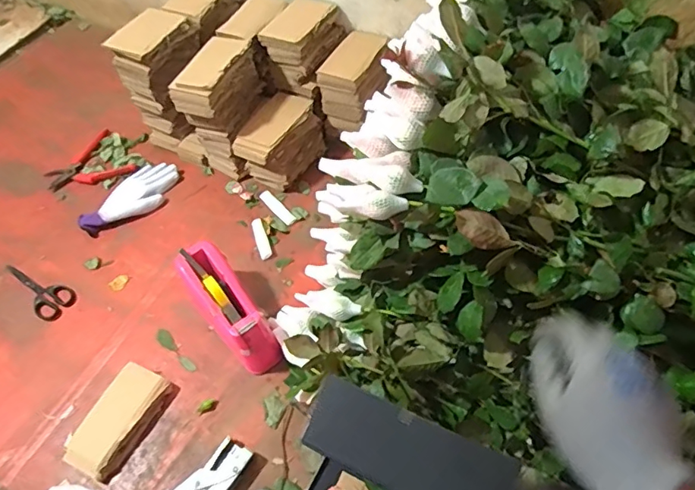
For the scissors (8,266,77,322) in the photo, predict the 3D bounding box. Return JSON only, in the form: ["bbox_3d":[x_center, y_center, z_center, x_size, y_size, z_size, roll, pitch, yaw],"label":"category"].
[{"bbox_3d":[-0.550,0.075,0.904,0.168,0.009,0.064,28,61,22],"label":"scissors"}]

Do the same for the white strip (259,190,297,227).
[{"bbox_3d":[-0.133,-0.070,0.975,0.026,0.010,0.096,-37,60,-21],"label":"white strip"}]

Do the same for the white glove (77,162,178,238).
[{"bbox_3d":[-0.418,-0.092,0.998,0.091,0.032,0.202,23,59,19],"label":"white glove"}]

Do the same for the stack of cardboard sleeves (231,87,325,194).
[{"bbox_3d":[-0.132,-0.201,0.999,0.111,0.110,0.163,27,60,21],"label":"stack of cardboard sleeves"}]

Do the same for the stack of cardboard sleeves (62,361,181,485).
[{"bbox_3d":[-0.331,0.251,0.741,0.091,0.034,0.160,27,60,21],"label":"stack of cardboard sleeves"}]

